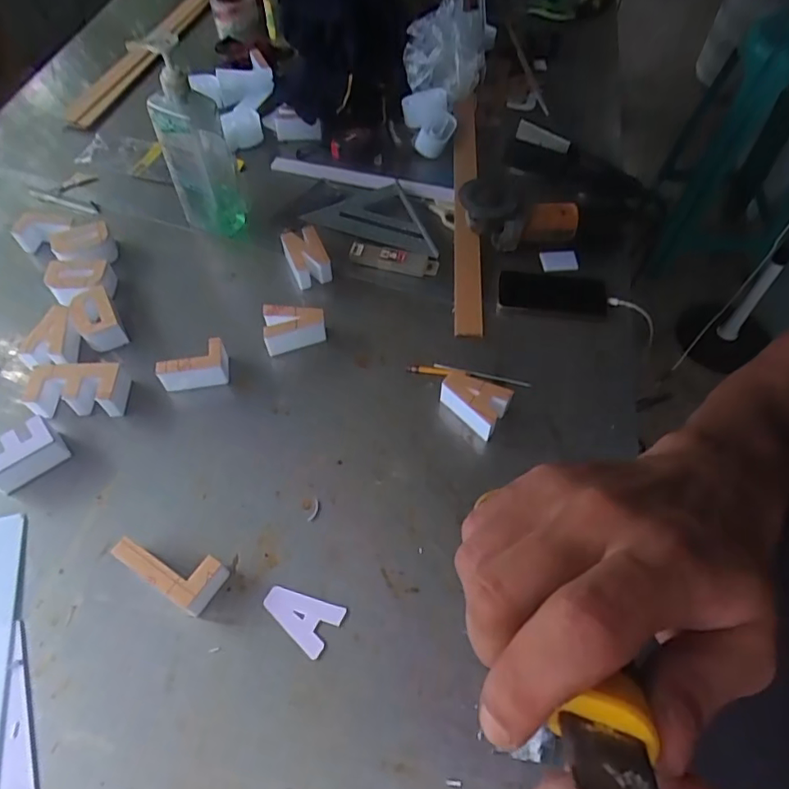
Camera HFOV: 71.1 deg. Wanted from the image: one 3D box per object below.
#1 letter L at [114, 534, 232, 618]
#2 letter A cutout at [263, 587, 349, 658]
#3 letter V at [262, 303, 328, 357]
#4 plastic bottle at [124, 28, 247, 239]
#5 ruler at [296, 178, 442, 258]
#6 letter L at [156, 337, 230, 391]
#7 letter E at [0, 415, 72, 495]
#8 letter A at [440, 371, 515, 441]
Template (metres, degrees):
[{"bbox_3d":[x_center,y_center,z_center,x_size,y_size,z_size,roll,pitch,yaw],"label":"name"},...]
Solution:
[{"bbox_3d":[-0.242,0.184,0.601,0.108,0.047,0.055,27,60,17],"label":"letter L"},{"bbox_3d":[-0.100,0.233,0.591,0.083,0.004,0.053,29,61,18],"label":"letter A cutout"},{"bbox_3d":[-0.139,-0.093,0.777,0.084,0.048,0.060,-8,56,-5],"label":"letter V"},{"bbox_3d":[-0.297,-0.371,0.817,0.089,0.277,0.059,-25,60,-16],"label":"plastic bottle"},{"bbox_3d":[-0.020,-0.307,0.924,0.239,0.012,0.147,19,58,12],"label":"ruler"},{"bbox_3d":[-0.270,-0.036,0.744,0.087,0.052,0.050,-8,56,-6],"label":"letter L"},{"bbox_3d":[-0.450,0.073,0.667,0.059,0.051,0.087,39,64,23],"label":"letter E"},{"bbox_3d":[0.100,0.011,0.711,0.084,0.043,0.059,27,60,17],"label":"letter A"}]

